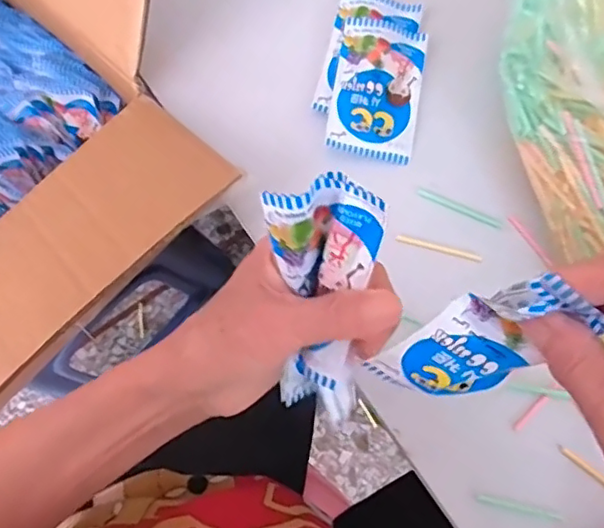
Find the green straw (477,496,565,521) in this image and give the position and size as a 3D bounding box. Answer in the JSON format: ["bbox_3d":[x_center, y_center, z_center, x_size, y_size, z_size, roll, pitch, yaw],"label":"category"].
[{"bbox_3d":[0.141,0.158,0.383,0.051,0.011,0.005,12,78,4],"label":"green straw"}]

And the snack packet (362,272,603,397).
[{"bbox_3d":[0.075,0.035,0.245,0.051,0.094,0.017,34,44,-10],"label":"snack packet"}]

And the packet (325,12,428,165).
[{"bbox_3d":[0.058,-0.135,0.444,0.062,0.016,0.110,10,78,3],"label":"packet"}]

